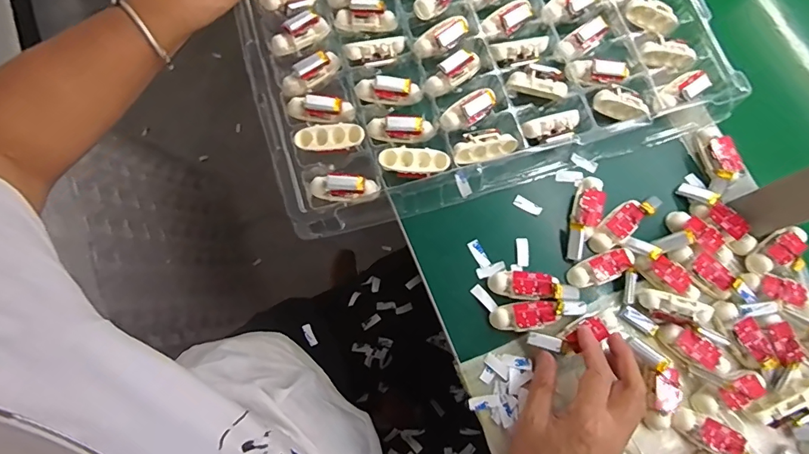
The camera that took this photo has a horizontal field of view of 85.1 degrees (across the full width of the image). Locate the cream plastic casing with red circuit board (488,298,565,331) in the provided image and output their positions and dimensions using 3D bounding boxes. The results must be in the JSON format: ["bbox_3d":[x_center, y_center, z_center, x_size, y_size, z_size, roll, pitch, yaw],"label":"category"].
[{"bbox_3d":[0.111,0.080,0.401,0.064,0.019,0.025,-10,77,9],"label":"cream plastic casing with red circuit board"}]

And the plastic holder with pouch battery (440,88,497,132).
[{"bbox_3d":[0.062,-0.117,0.436,0.064,0.021,0.027,-34,80,-9],"label":"plastic holder with pouch battery"}]

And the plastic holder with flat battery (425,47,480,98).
[{"bbox_3d":[0.047,-0.156,0.445,0.064,0.014,0.026,-44,81,-10],"label":"plastic holder with flat battery"}]

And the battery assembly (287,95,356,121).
[{"bbox_3d":[-0.083,-0.117,0.436,0.066,0.014,0.020,3,77,-1],"label":"battery assembly"}]

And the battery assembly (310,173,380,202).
[{"bbox_3d":[-0.058,-0.037,0.422,0.064,0.023,0.021,6,77,0],"label":"battery assembly"}]

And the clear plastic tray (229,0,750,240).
[{"bbox_3d":[0.053,-0.272,0.476,0.464,0.035,0.475,-16,77,-5],"label":"clear plastic tray"}]

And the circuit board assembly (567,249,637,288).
[{"bbox_3d":[0.184,0.039,0.412,0.063,0.015,0.025,-24,78,8],"label":"circuit board assembly"}]

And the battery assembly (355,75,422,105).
[{"bbox_3d":[-0.016,-0.137,0.440,0.064,0.022,0.019,3,77,-1],"label":"battery assembly"}]

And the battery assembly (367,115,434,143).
[{"bbox_3d":[-0.004,-0.097,0.435,0.064,0.018,0.020,4,77,0],"label":"battery assembly"}]

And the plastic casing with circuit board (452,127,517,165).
[{"bbox_3d":[0.075,-0.079,0.429,0.063,0.022,0.027,-13,77,-4],"label":"plastic casing with circuit board"}]

